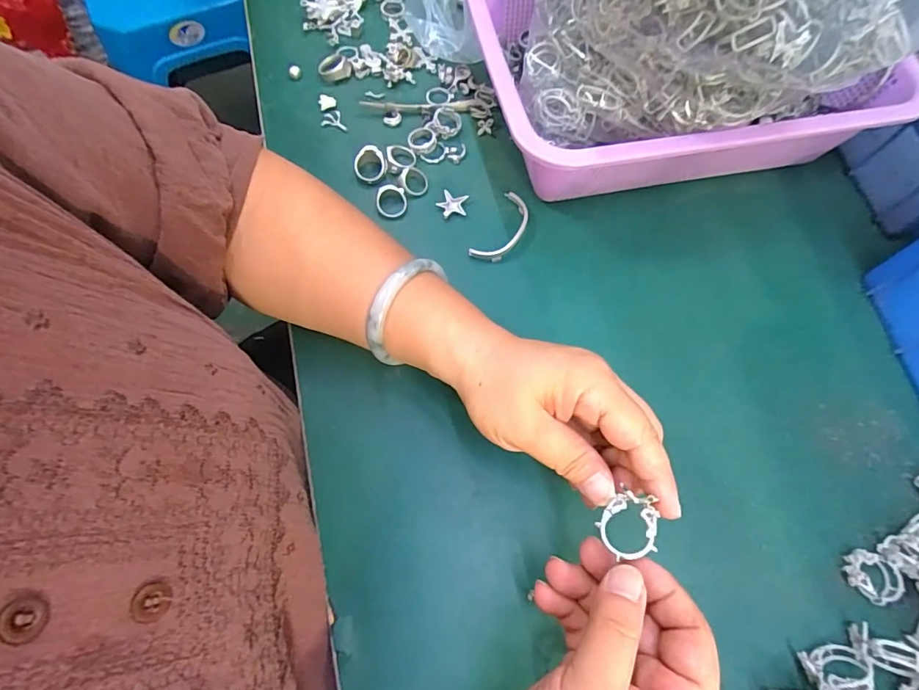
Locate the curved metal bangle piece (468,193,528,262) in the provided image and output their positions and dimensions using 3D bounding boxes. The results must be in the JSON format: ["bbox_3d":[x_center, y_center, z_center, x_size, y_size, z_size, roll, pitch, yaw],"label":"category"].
[{"bbox_3d":[0.034,-0.088,0.365,0.027,0.007,0.064,27,72,12],"label":"curved metal bangle piece"}]

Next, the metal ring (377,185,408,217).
[{"bbox_3d":[-0.052,-0.111,0.372,0.025,0.008,0.025,0,88,-9],"label":"metal ring"}]

